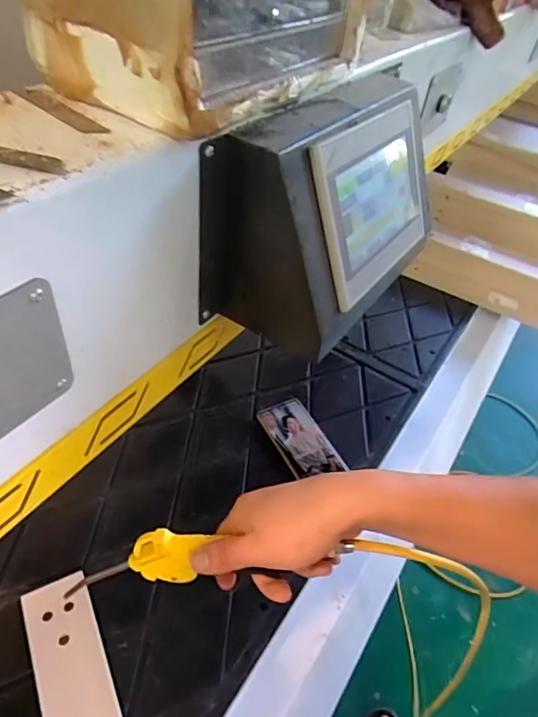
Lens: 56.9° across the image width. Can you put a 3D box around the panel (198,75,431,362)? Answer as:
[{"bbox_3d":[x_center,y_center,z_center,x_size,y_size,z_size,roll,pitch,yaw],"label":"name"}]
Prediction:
[{"bbox_3d":[0.073,-0.155,0.502,0.127,0.173,0.307,30,48,20],"label":"panel"}]

